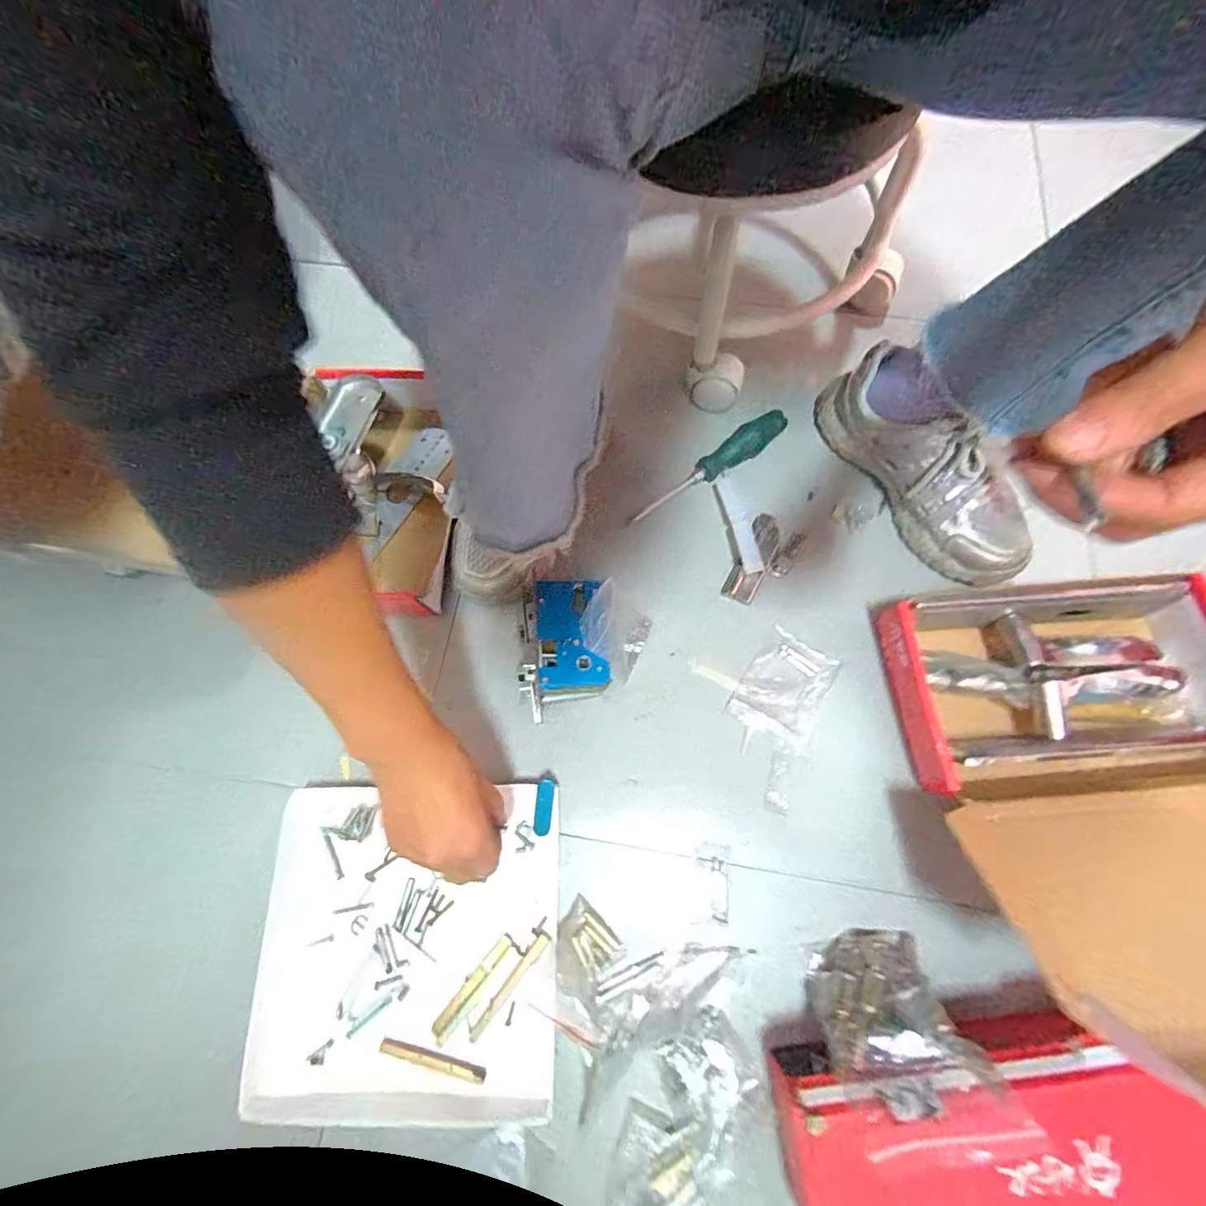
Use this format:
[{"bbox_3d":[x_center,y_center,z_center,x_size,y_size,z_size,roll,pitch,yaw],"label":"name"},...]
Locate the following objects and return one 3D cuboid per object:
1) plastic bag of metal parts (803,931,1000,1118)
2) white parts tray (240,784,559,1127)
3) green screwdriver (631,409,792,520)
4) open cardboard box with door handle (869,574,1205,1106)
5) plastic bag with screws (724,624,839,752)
[{"bbox_3d":[0.195,0.287,0.363,0.089,0.106,0.020,-12,112,-2],"label":"plastic bag of metal parts"},{"bbox_3d":[-0.151,0.265,0.410,0.224,0.018,0.223,-1,71,1],"label":"white parts tray"},{"bbox_3d":[0.108,-0.139,0.530,0.184,0.023,0.029,-32,73,-9],"label":"green screwdriver"},{"bbox_3d":[0.386,0.108,0.351,0.265,0.188,0.291,-4,71,0],"label":"open cardboard box with door handle"},{"bbox_3d":[0.161,0.075,0.467,0.069,0.004,0.091,31,75,11],"label":"plastic bag with screws"}]

